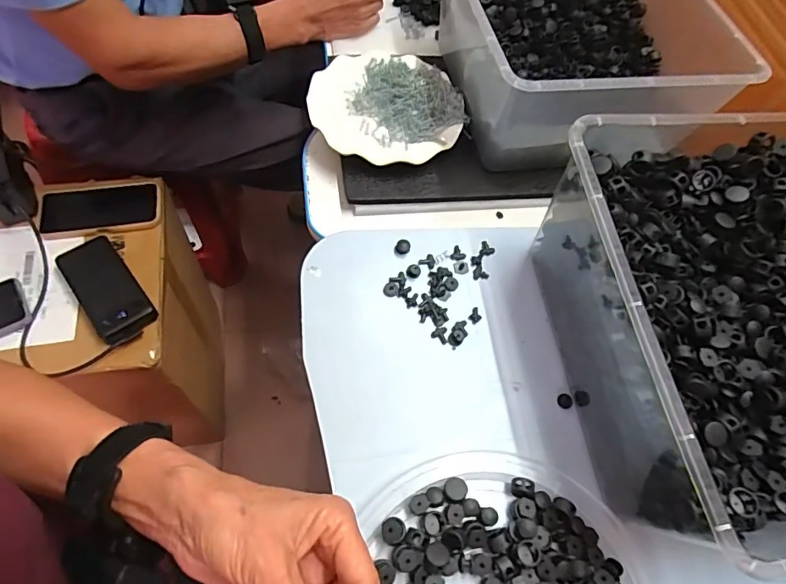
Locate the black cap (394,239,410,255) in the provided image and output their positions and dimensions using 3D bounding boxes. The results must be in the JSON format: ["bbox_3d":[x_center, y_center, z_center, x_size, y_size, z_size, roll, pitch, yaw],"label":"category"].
[{"bbox_3d":[0.009,-0.041,0.452,0.013,0.008,0.013,2,60,-3],"label":"black cap"}]

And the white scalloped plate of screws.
[{"bbox_3d":[-0.006,-0.223,0.595,0.180,0.033,0.153,17,61,2],"label":"white scalloped plate of screws"}]

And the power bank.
[{"bbox_3d":[-0.386,-0.006,0.665,0.074,0.021,0.159,-34,71,-22],"label":"power bank"}]

